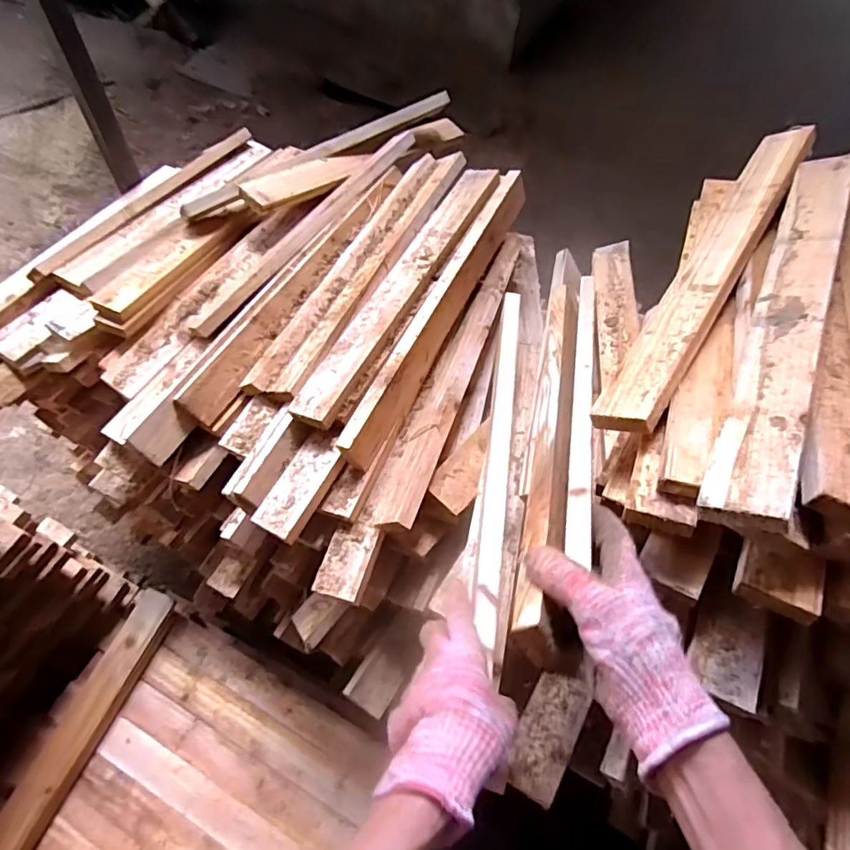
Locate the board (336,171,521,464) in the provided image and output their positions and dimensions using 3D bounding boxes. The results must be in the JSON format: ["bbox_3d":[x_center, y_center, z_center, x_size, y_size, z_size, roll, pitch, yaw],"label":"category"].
[{"bbox_3d":[0.030,-0.157,0.717,0.015,0.067,0.501,13,60,30],"label":"board"}]

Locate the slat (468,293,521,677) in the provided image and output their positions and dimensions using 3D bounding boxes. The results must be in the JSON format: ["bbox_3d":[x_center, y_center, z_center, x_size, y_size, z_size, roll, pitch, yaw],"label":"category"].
[{"bbox_3d":[0.079,0.005,0.576,0.030,0.024,0.435,9,53,3],"label":"slat"}]

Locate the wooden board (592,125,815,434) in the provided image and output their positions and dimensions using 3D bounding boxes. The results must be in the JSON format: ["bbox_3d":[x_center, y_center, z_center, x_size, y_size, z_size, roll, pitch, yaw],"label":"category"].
[{"bbox_3d":[0.307,-0.176,0.562,0.053,0.016,0.495,15,55,42],"label":"wooden board"}]

